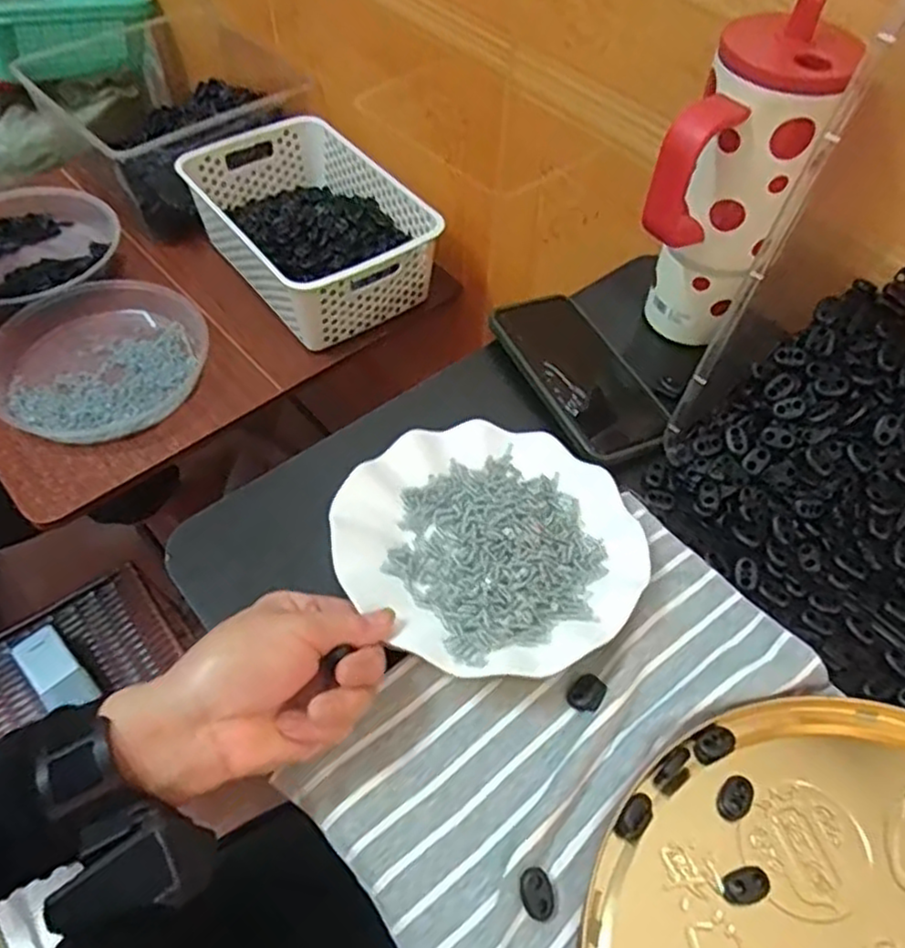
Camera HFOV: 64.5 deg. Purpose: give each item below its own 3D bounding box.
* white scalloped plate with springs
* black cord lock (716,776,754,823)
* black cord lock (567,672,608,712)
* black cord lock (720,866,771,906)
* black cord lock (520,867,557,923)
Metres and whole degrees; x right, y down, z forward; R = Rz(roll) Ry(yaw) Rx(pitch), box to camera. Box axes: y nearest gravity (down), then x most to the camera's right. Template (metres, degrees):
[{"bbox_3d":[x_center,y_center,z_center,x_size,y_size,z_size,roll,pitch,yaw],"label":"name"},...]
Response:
[{"bbox_3d":[0.024,0.037,0.441,0.175,0.026,0.177,1,54,-1],"label":"white scalloped plate with springs"},{"bbox_3d":[0.147,0.168,0.371,0.022,0.006,0.016,-38,64,-25],"label":"black cord lock"},{"bbox_3d":[0.076,0.123,0.404,0.018,0.009,0.020,30,59,18],"label":"black cord lock"},{"bbox_3d":[0.141,0.199,0.347,0.022,0.005,0.015,-9,55,-8],"label":"black cord lock"},{"bbox_3d":[0.041,0.200,0.341,0.016,0.005,0.022,-10,55,-9],"label":"black cord lock"}]

